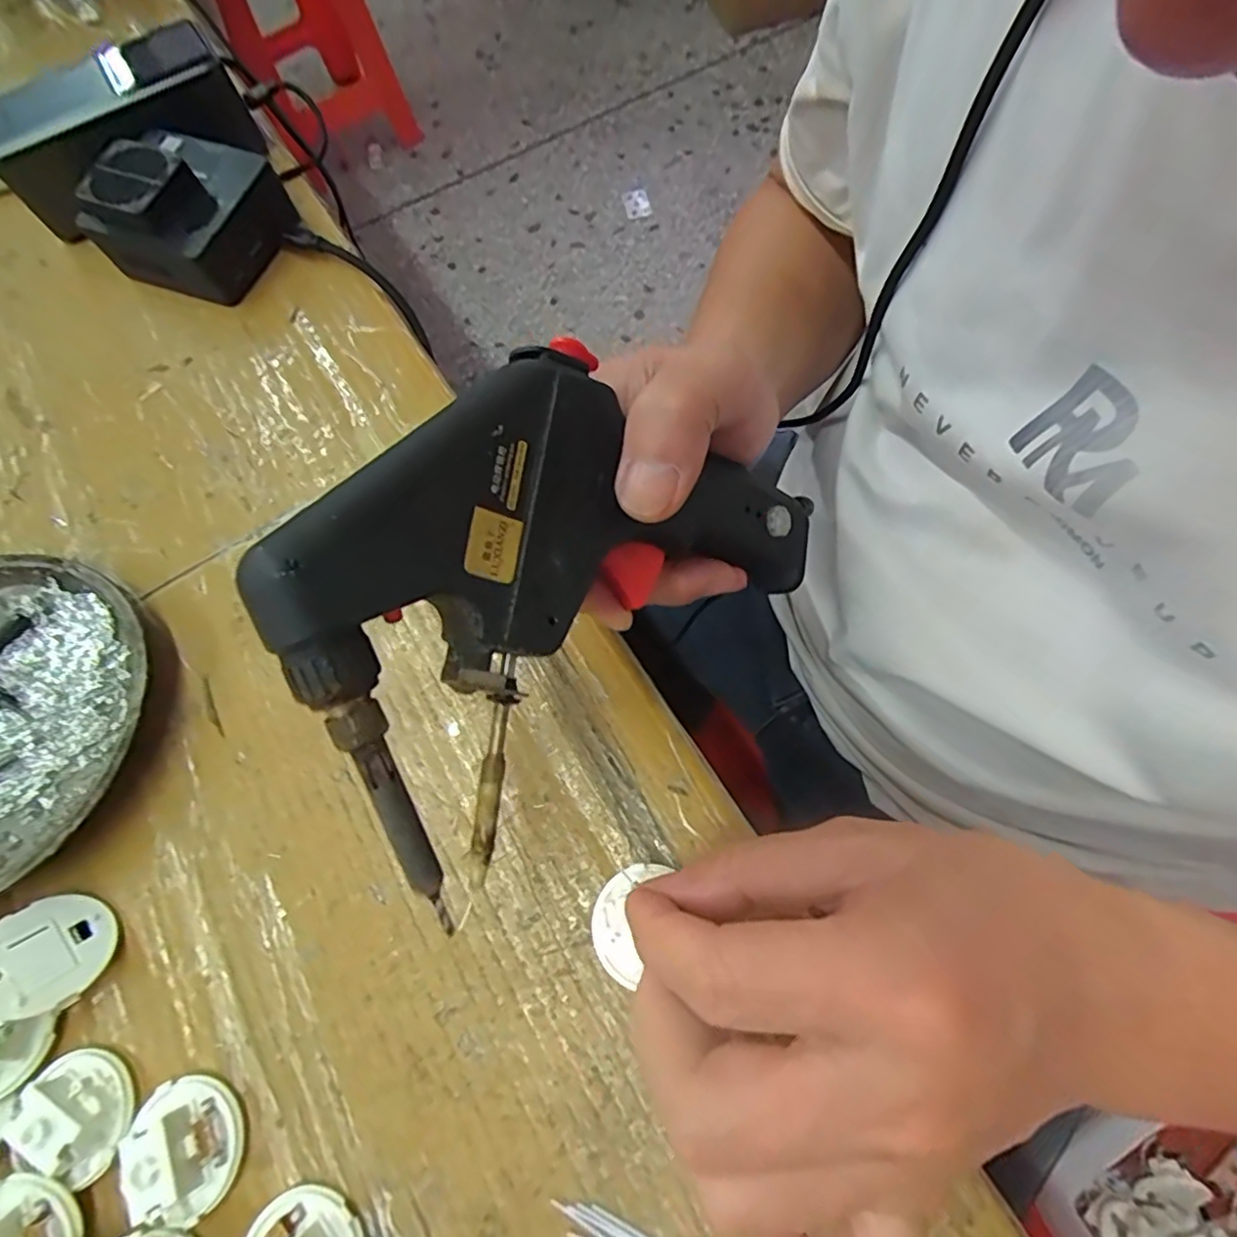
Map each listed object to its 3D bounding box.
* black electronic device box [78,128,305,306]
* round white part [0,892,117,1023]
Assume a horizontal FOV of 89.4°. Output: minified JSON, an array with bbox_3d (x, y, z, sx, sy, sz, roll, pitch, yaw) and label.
[{"bbox_3d":[-0.221,-0.211,0.324,0.074,0.050,0.074,19,72,10],"label":"black electronic device box"},{"bbox_3d":[-0.198,0.115,0.216,0.038,0.004,0.038,34,38,9],"label":"round white part"}]

